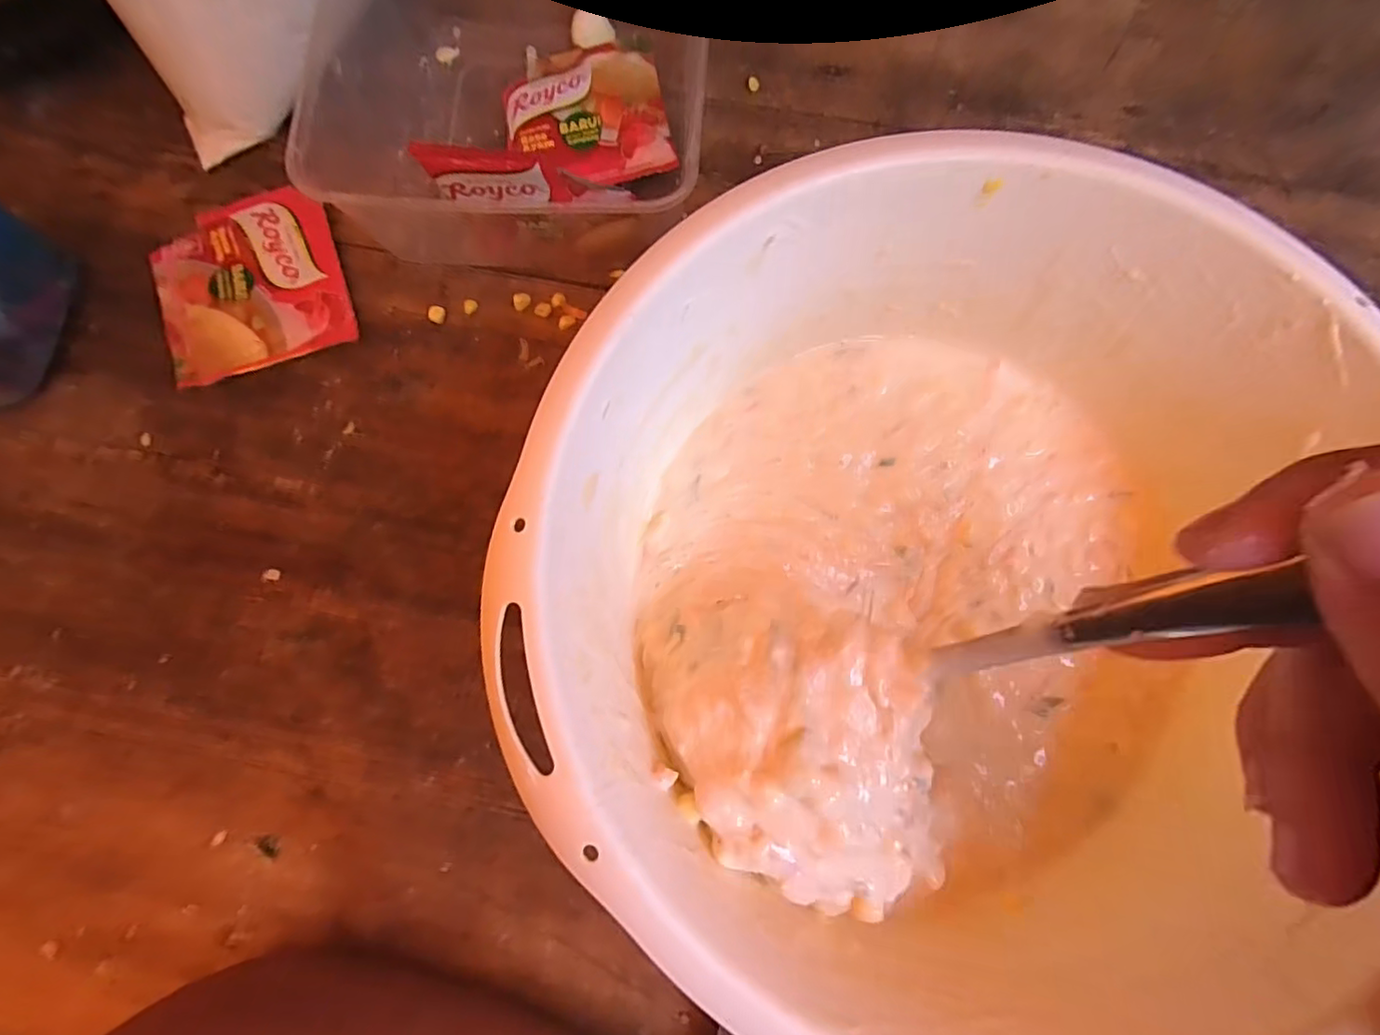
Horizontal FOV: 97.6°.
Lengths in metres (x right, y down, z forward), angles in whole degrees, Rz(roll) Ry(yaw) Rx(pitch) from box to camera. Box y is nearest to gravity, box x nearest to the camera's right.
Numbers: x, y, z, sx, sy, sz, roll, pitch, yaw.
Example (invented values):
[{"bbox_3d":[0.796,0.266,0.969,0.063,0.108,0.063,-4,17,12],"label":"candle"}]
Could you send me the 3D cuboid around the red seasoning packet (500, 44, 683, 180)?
[{"bbox_3d":[-0.048,-0.186,0.281,0.072,0.011,0.067,-8,79,-1],"label":"red seasoning packet"}]

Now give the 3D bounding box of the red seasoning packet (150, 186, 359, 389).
[{"bbox_3d":[-0.197,-0.105,0.271,0.077,0.008,0.079,-17,79,-3],"label":"red seasoning packet"}]

